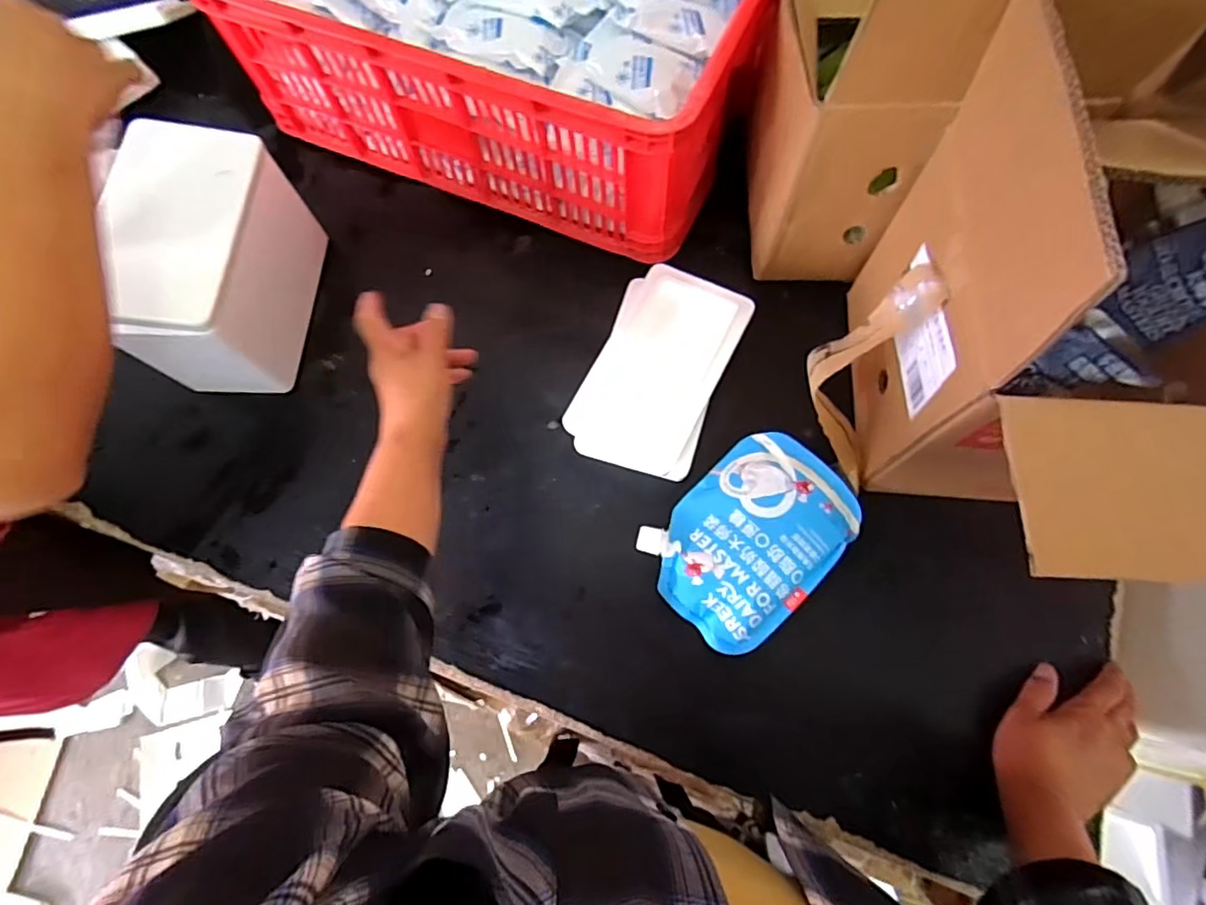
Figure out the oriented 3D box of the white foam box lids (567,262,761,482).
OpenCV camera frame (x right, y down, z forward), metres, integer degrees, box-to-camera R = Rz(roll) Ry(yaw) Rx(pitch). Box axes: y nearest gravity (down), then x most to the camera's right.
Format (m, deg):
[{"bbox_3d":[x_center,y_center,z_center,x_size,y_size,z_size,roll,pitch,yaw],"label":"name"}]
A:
[{"bbox_3d":[0.060,-0.091,0.613,0.137,0.027,0.220,20,84,8],"label":"white foam box lids"}]

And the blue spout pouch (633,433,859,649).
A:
[{"bbox_3d":[0.151,0.080,0.566,0.214,0.051,0.149,-43,75,-11],"label":"blue spout pouch"}]

